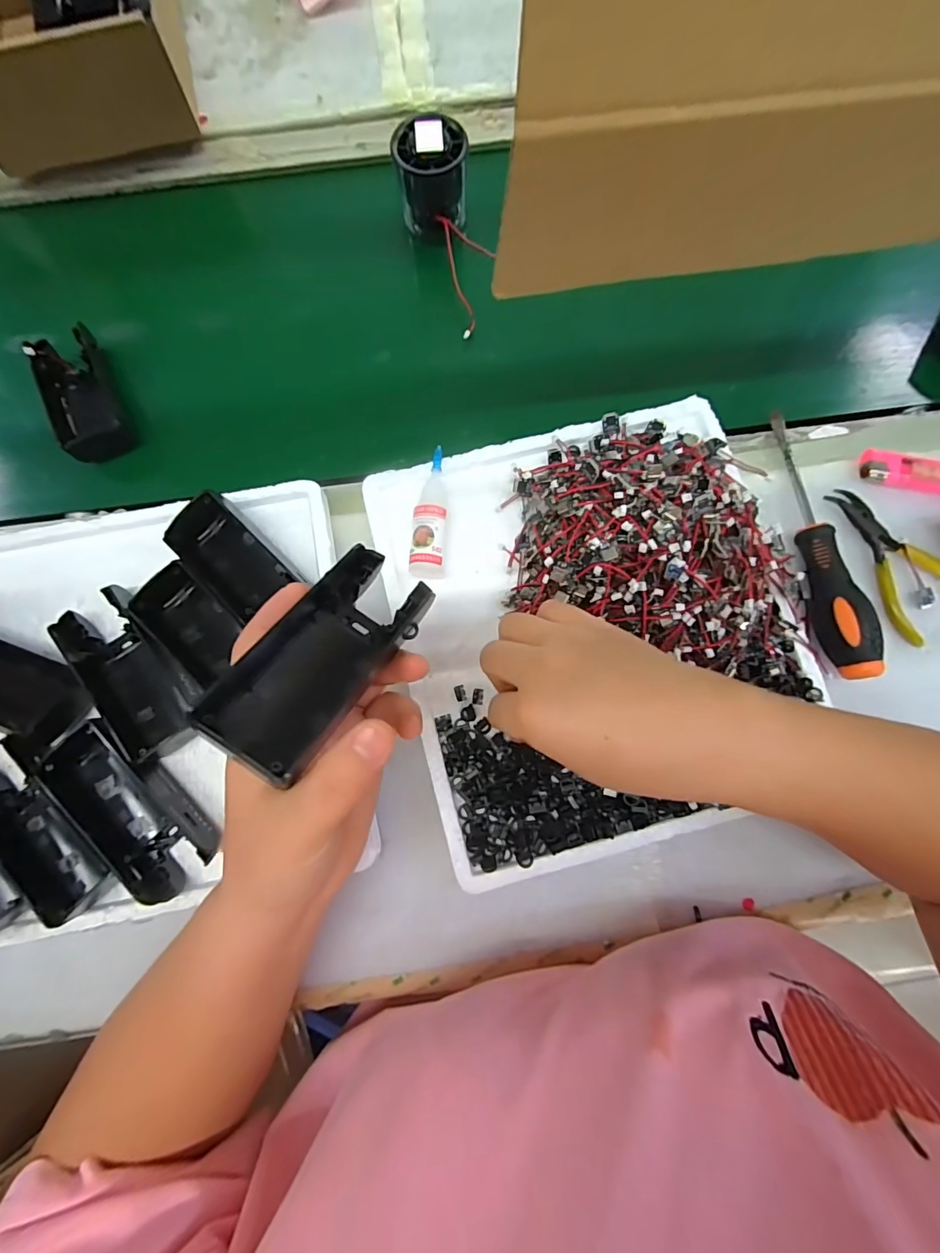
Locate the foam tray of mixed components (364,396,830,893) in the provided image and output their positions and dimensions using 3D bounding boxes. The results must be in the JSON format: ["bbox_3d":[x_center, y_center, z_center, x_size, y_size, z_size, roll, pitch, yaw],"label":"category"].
[{"bbox_3d":[0.083,-0.007,0.286,0.250,0.056,0.268,-14,78,-3],"label":"foam tray of mixed components"}]

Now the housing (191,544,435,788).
[{"bbox_3d":[-0.063,0.009,0.200,0.049,0.034,0.104,32,64,7],"label":"housing"}]

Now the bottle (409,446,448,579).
[{"bbox_3d":[-0.025,-0.076,0.310,0.021,0.021,0.090,4,79,0],"label":"bottle"}]

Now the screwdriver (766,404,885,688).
[{"bbox_3d":[0.242,-0.063,0.318,0.024,0.028,0.195,-3,79,-1],"label":"screwdriver"}]

